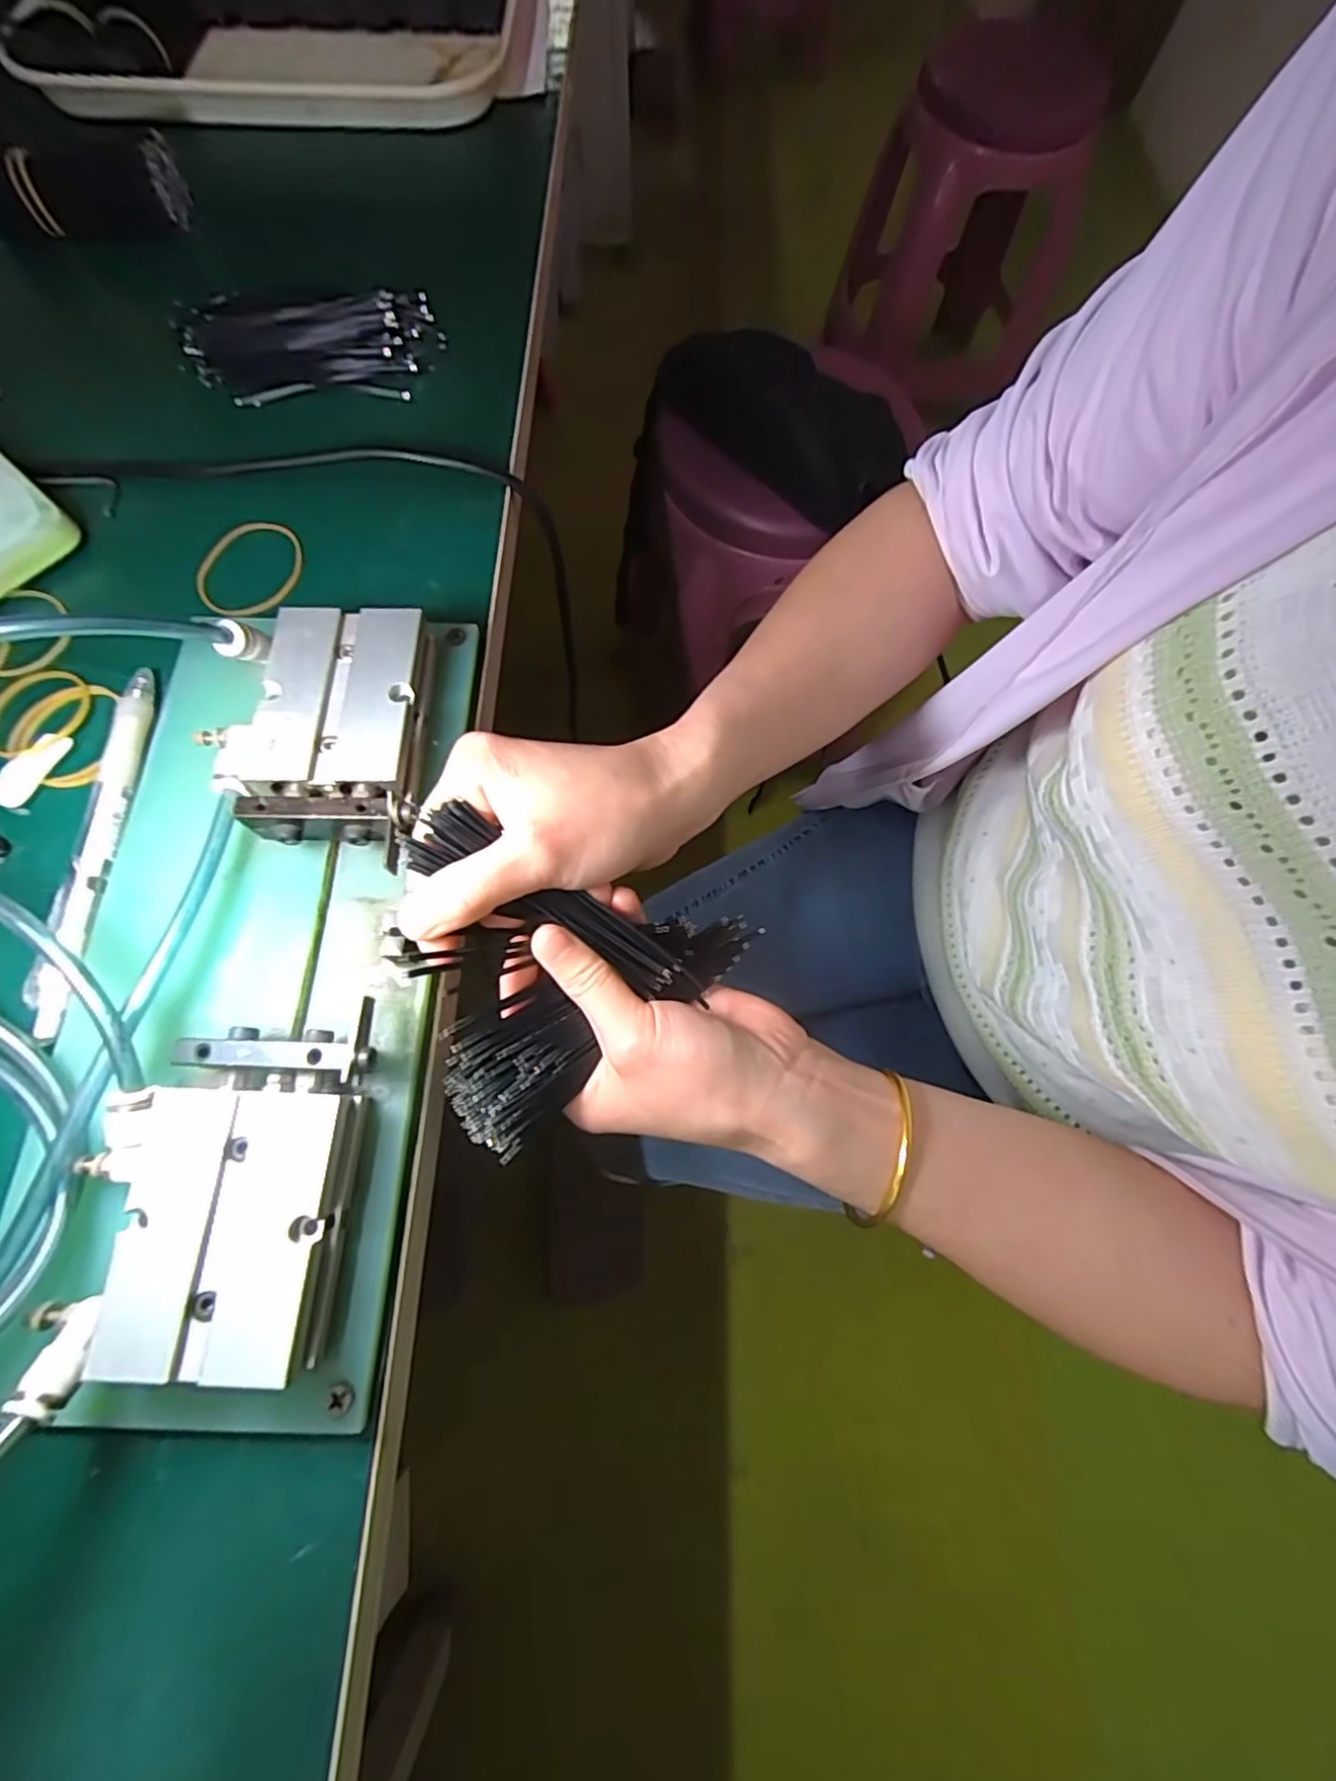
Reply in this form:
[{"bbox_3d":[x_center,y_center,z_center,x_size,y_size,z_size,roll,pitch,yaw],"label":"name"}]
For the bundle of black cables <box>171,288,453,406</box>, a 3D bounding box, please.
[{"bbox_3d":[-0.182,-0.274,0.325,0.127,0.019,0.056,-2,71,-2],"label":"bundle of black cables"}]

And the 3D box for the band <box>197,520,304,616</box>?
[{"bbox_3d":[-0.186,-0.144,0.289,0.043,0.004,0.054,-2,71,-2],"label":"band"}]

